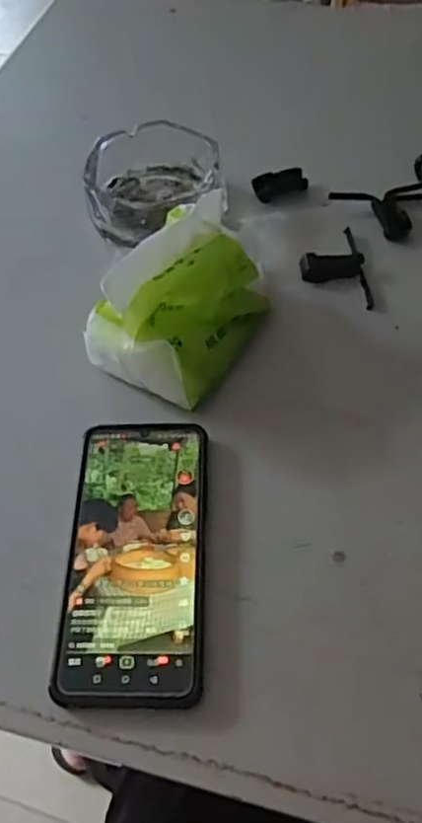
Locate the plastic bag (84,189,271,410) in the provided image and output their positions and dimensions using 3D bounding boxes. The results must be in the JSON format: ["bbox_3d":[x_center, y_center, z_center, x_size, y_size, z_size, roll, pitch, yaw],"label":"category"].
[{"bbox_3d":[-0.015,-0.072,0.438,0.072,0.091,0.132,31,64,20],"label":"plastic bag"}]

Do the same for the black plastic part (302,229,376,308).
[{"bbox_3d":[0.096,-0.114,0.509,0.050,0.011,0.079,-3,57,1],"label":"black plastic part"}]

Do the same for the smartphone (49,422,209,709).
[{"bbox_3d":[-0.044,0.084,0.388,0.080,0.014,0.167,0,57,2],"label":"smartphone"}]

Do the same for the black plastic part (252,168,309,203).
[{"bbox_3d":[0.060,-0.196,0.566,0.046,0.016,0.022,-19,58,-9],"label":"black plastic part"}]

